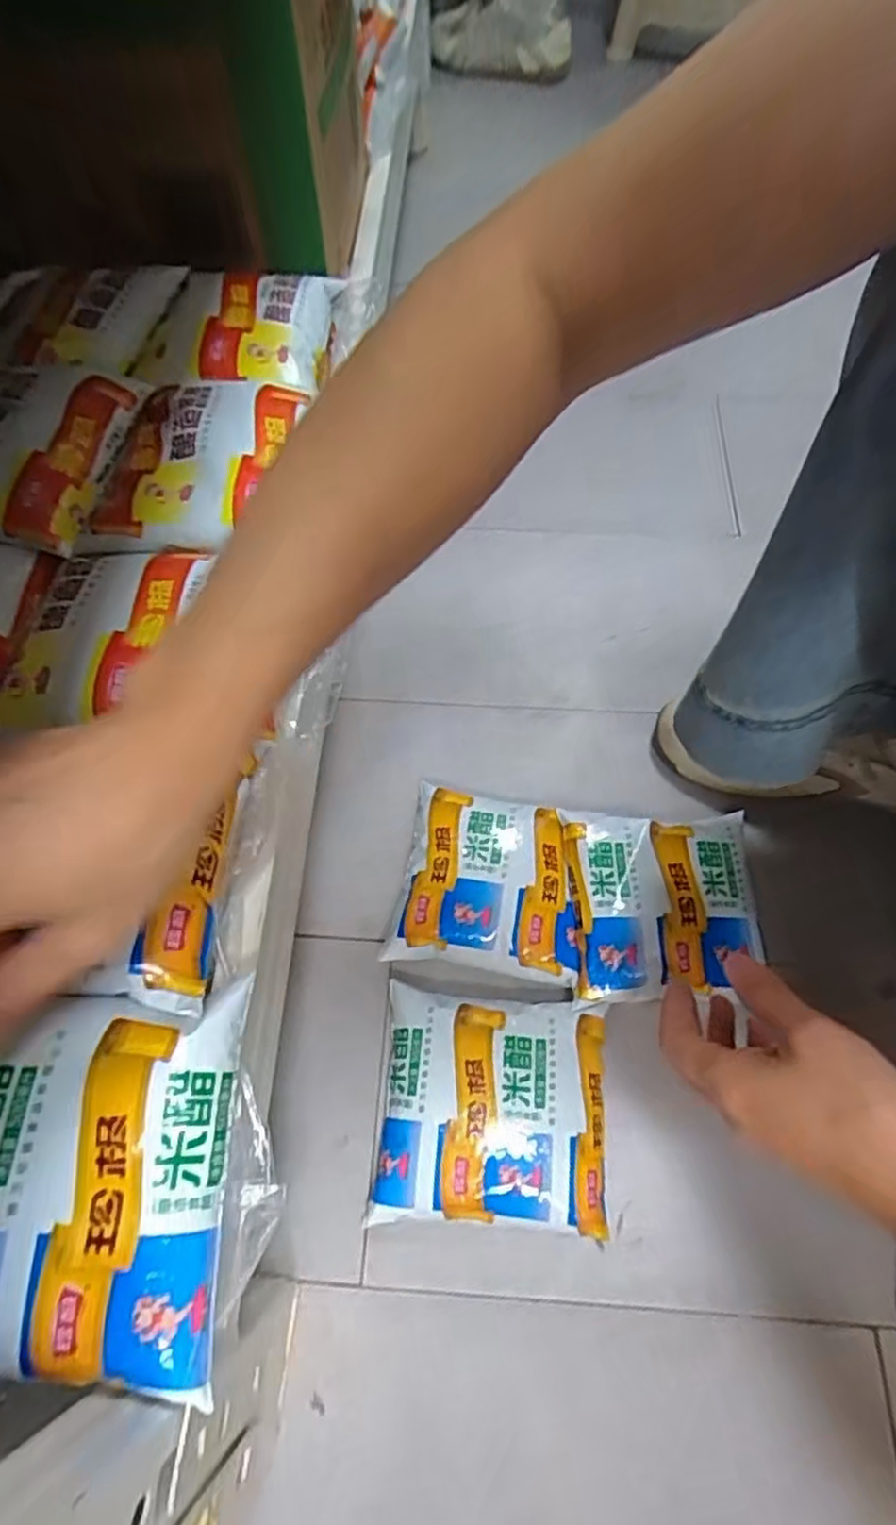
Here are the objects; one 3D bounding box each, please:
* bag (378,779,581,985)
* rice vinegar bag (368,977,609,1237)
[{"bbox_3d":[0.031,0.085,0.504,0.126,0.035,0.127,6,64,5],"label":"bag"},{"bbox_3d":[0.027,0.217,0.441,0.138,0.033,0.126,3,64,3],"label":"rice vinegar bag"}]

